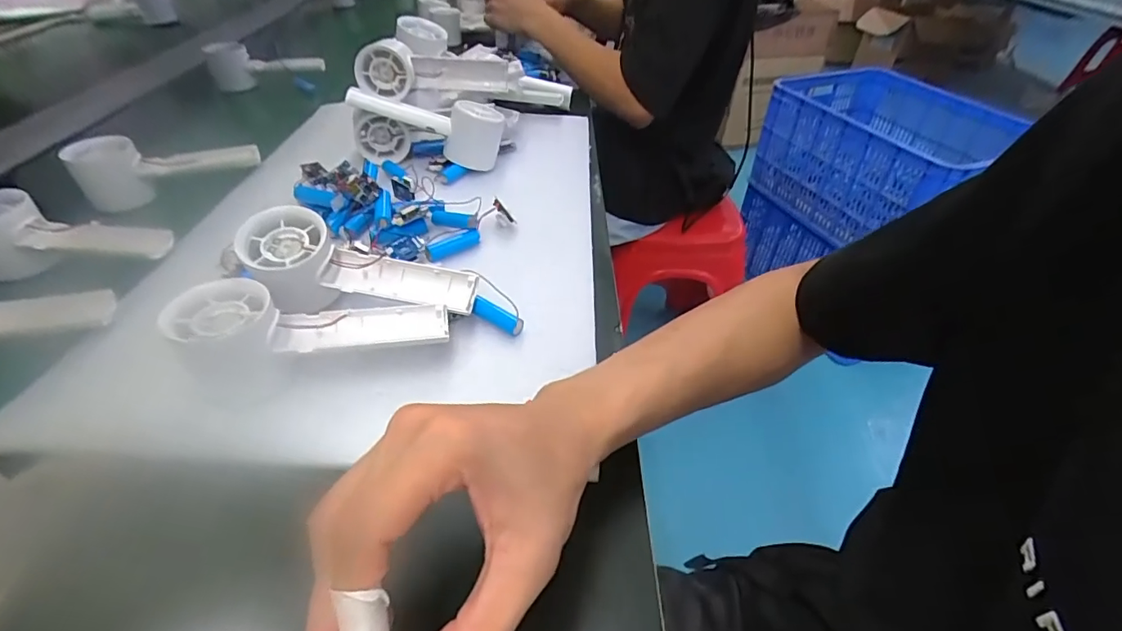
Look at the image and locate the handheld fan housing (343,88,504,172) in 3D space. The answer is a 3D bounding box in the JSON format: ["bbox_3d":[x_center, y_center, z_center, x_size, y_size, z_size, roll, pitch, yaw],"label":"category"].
[{"bbox_3d":[-0.141,-0.200,0.540,0.153,0.061,0.050,13,40,-12],"label":"handheld fan housing"}]

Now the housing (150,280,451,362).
[{"bbox_3d":[-0.157,0.004,0.333,0.162,0.036,0.057,3,39,-23],"label":"housing"}]

